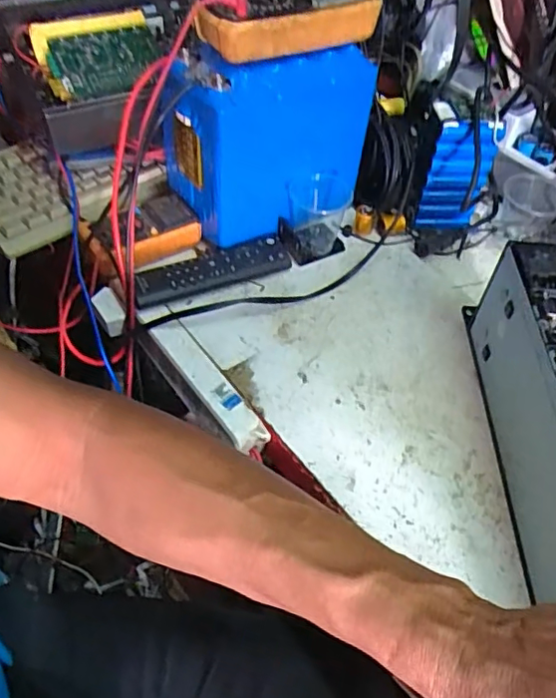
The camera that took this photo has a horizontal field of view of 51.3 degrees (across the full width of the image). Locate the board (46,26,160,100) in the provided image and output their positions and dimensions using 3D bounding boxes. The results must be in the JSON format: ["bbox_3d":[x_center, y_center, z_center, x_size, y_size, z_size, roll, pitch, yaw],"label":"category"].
[{"bbox_3d":[-0.181,-0.307,0.618,0.114,0.008,0.091,-21,70,-15],"label":"board"}]

